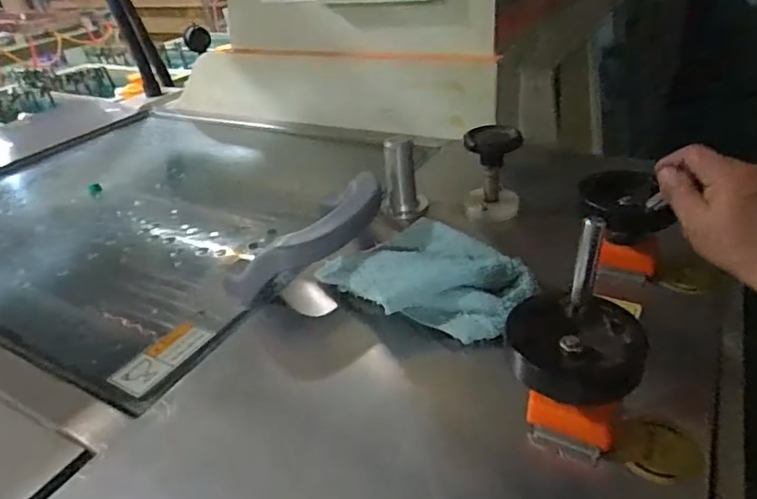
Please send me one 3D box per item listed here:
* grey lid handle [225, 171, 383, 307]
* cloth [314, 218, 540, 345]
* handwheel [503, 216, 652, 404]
[{"bbox_3d":[-0.080,-0.012,0.638,0.225,0.073,0.064,-29,38,-31],"label":"grey lid handle"},{"bbox_3d":[0.060,0.022,0.587,0.170,0.045,0.214,-32,39,-34],"label":"cloth"},{"bbox_3d":[0.145,0.044,0.379,0.089,0.091,0.087,-4,33,3],"label":"handwheel"}]

